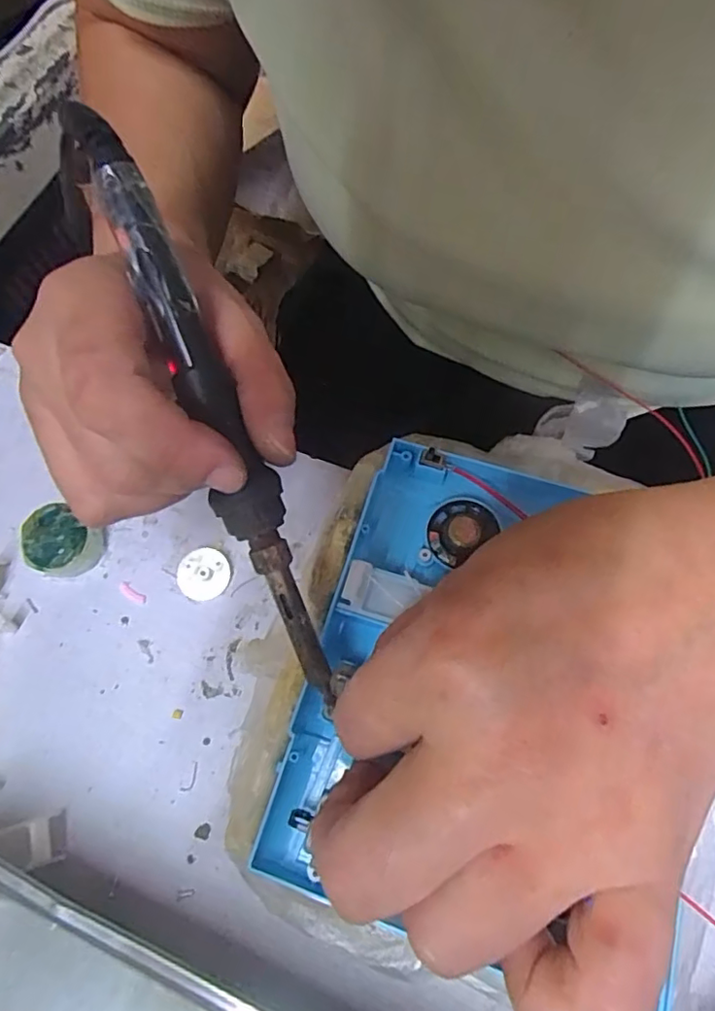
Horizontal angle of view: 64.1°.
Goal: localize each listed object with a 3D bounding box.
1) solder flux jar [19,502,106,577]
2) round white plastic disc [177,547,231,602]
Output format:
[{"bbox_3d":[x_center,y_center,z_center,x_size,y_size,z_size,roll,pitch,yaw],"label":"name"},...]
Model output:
[{"bbox_3d":[-0.138,0.018,0.266,0.031,0.018,0.029,-1,66,3],"label":"solder flux jar"},{"bbox_3d":[-0.072,0.031,0.264,0.025,0.006,0.023,-1,66,3],"label":"round white plastic disc"}]

